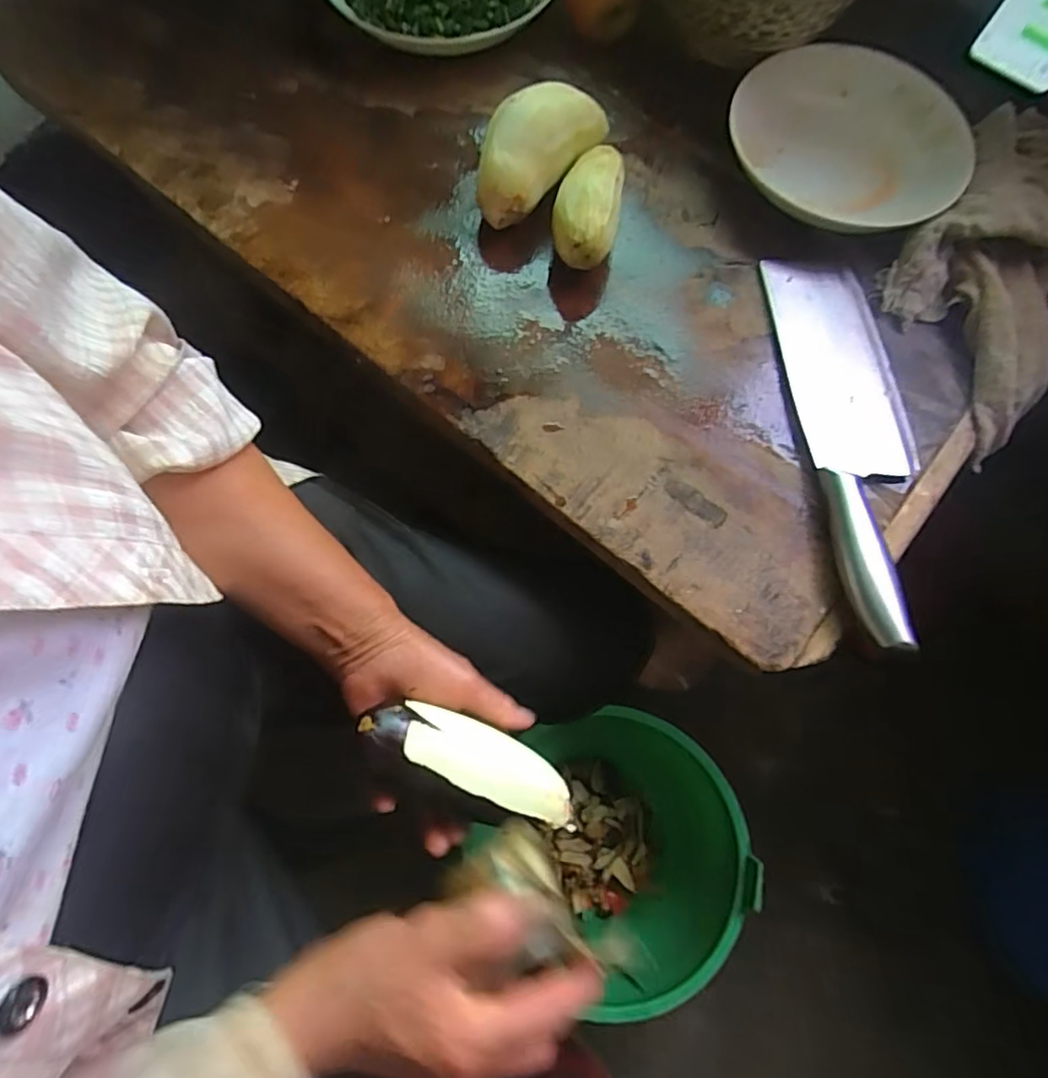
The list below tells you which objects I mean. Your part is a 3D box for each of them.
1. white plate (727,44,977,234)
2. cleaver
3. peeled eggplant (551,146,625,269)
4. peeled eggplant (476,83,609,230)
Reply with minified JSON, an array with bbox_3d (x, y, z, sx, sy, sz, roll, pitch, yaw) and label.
[{"bbox_3d":[0.243,-0.302,0.465,0.171,0.033,0.167,1,71,-2],"label":"white plate"},{"bbox_3d":[0.220,-0.074,0.398,0.073,0.025,0.277,-2,71,-3],"label":"cleaver"},{"bbox_3d":[0.047,-0.233,0.434,0.046,0.048,0.097,16,72,3],"label":"peeled eggplant"},{"bbox_3d":[0.008,-0.279,0.443,0.053,0.062,0.120,40,75,10],"label":"peeled eggplant"}]

